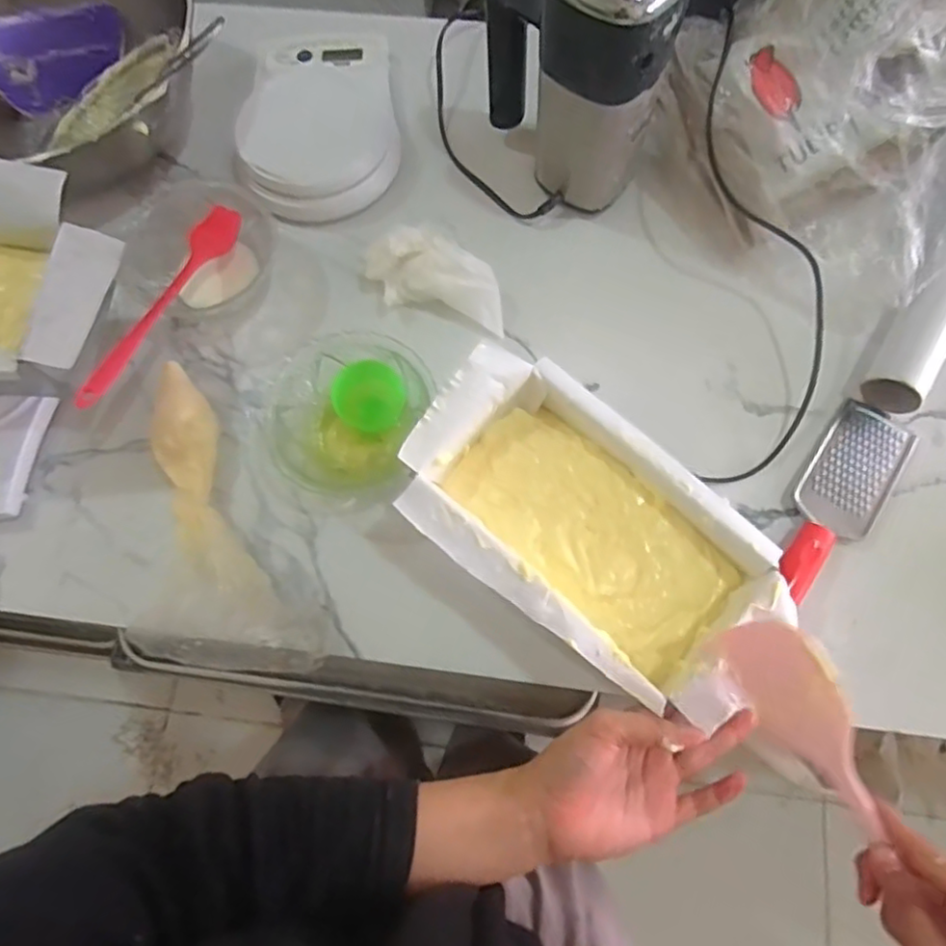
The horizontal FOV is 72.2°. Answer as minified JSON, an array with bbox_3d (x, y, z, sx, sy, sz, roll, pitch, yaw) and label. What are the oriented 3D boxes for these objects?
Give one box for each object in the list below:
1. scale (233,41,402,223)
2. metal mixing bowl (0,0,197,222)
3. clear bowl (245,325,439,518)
[{"bbox_3d":[-0.134,-0.305,0.571,0.128,0.031,0.191,-2,72,1],"label":"scale"},{"bbox_3d":[-0.361,-0.355,0.564,0.259,0.111,0.247,-1,72,2],"label":"metal mixing bowl"},{"bbox_3d":[-0.098,-0.036,0.483,0.142,0.047,0.125,-29,73,-7],"label":"clear bowl"}]

